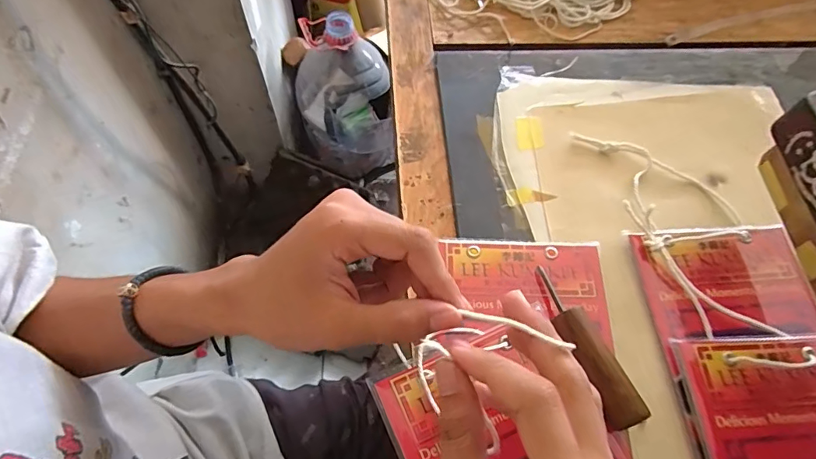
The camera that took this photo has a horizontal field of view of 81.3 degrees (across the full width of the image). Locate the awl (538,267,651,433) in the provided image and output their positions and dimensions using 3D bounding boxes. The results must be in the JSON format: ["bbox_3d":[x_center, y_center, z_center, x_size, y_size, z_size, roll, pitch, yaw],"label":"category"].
[{"bbox_3d":[0.097,0.066,0.266,0.018,0.023,0.090,-20,66,-12],"label":"awl"}]

